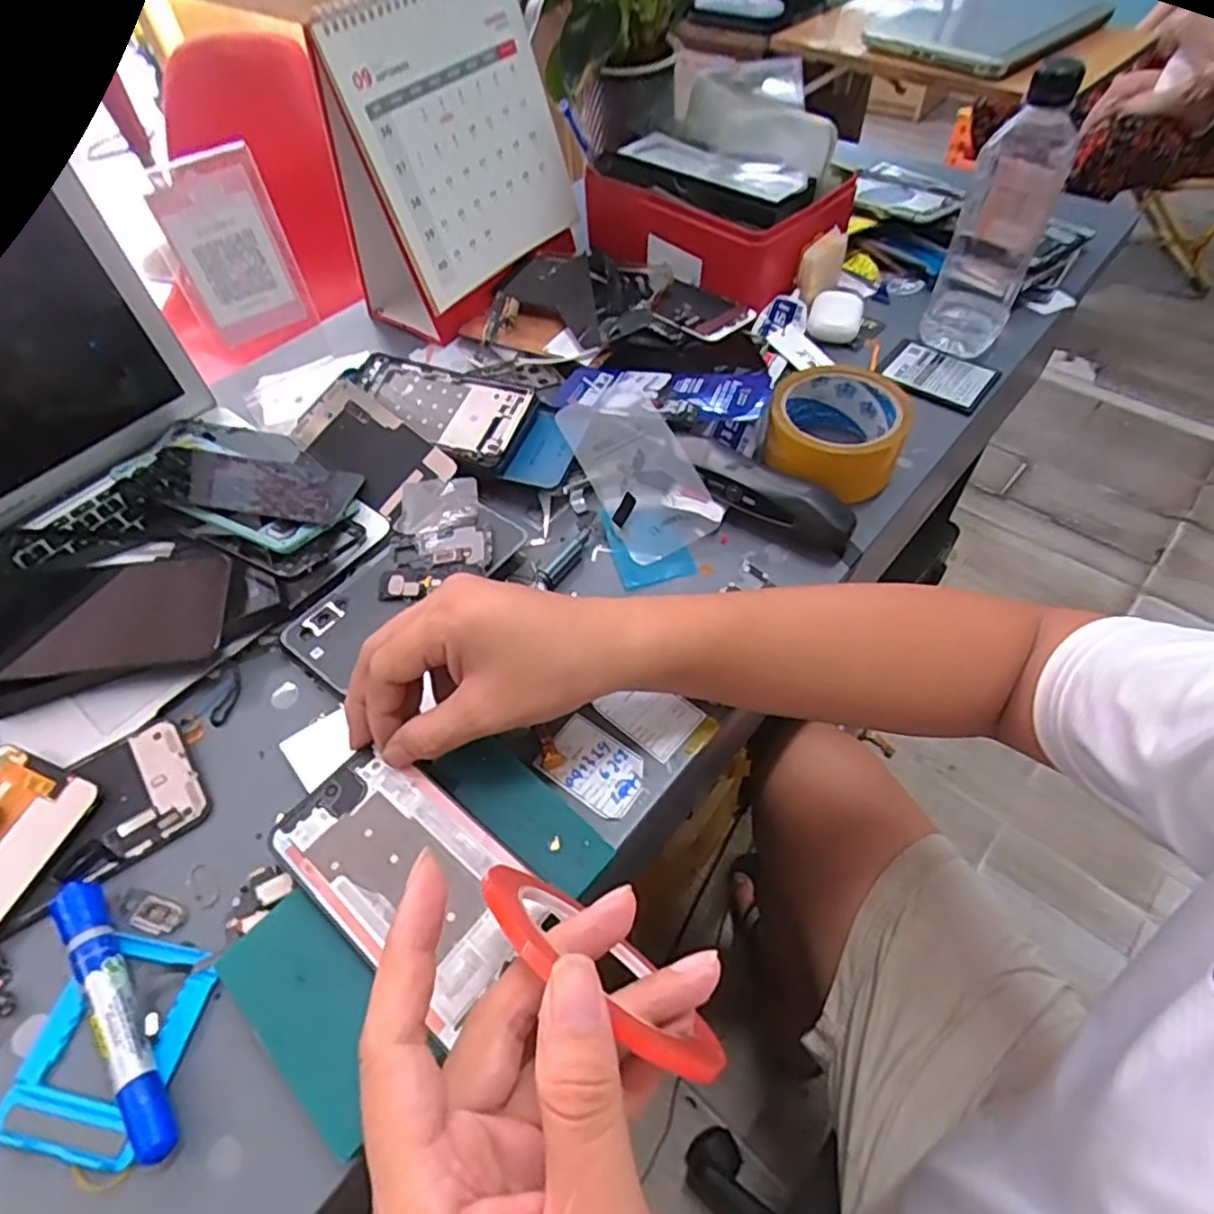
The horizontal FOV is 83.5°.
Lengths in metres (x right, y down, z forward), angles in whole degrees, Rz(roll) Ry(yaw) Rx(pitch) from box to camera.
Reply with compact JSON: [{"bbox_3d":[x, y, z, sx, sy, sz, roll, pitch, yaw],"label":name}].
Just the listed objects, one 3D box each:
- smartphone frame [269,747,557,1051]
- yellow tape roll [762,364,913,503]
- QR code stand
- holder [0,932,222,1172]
[{"bbox_3d":[-0.099,0.128,0.335,0.133,0.006,0.074,32,62,24],"label":"smartphone frame"},{"bbox_3d":[0.164,-0.128,0.494,0.093,0.053,0.091,-2,53,3],"label":"yellow tape roll"},{"bbox_3d":[-0.266,-0.253,0.488,0.071,0.119,0.010,-30,57,-17],"label":"QR code stand"},{"bbox_3d":[-0.228,0.198,0.311,0.073,0.008,0.084,7,54,9],"label":"holder"}]

